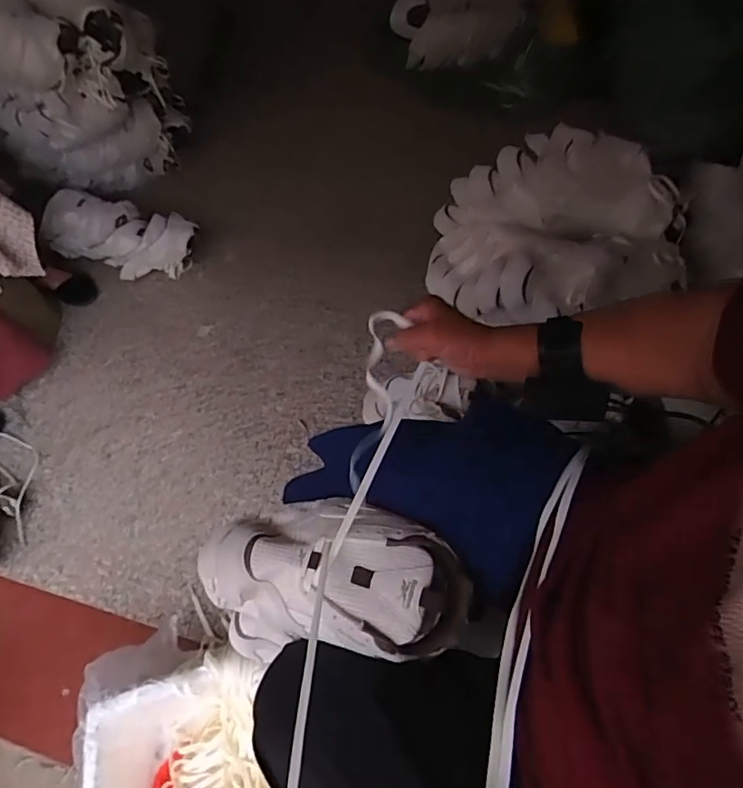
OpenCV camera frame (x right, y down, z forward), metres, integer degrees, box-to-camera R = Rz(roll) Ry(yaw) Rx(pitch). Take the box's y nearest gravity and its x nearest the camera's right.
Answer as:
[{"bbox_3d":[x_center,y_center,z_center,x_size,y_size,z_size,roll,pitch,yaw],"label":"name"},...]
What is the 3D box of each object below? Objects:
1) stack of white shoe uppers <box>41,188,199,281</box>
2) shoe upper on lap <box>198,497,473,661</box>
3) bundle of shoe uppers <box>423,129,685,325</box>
[{"bbox_3d":[-0.674,-0.426,1.375,0.408,0.135,0.168,14,62,15],"label":"stack of white shoe uppers"},{"bbox_3d":[-0.039,0.169,0.502,0.263,0.083,0.151,-3,57,6],"label":"shoe upper on lap"},{"bbox_3d":[0.310,-0.265,0.899,0.412,0.154,0.334,3,58,11],"label":"bundle of shoe uppers"}]

